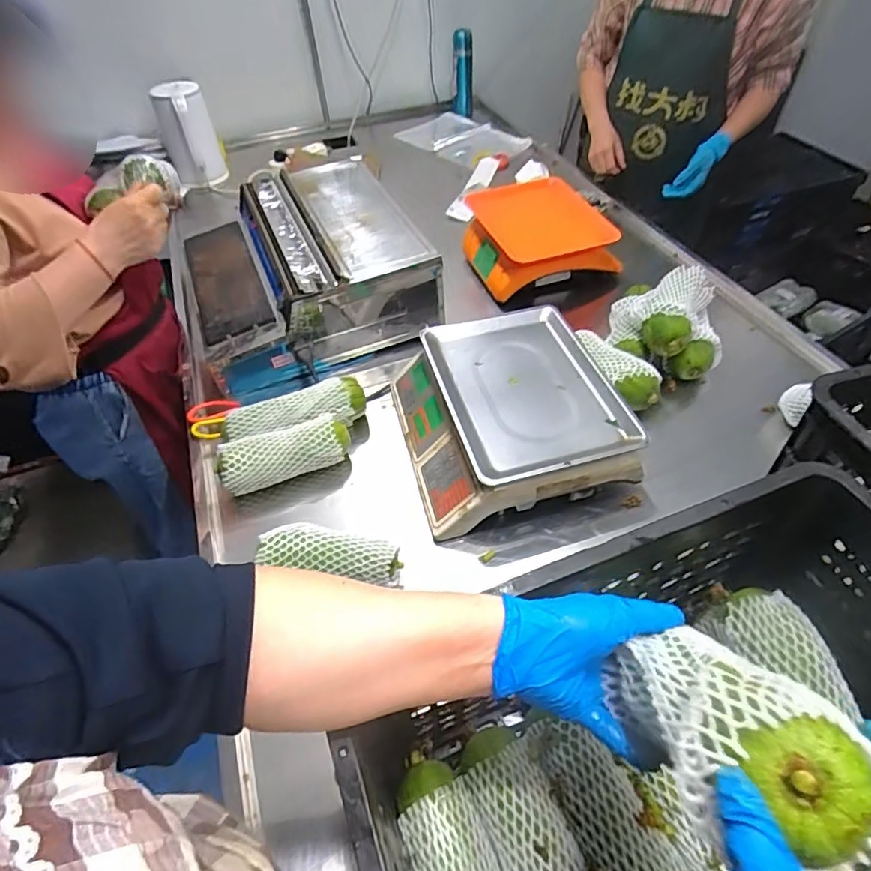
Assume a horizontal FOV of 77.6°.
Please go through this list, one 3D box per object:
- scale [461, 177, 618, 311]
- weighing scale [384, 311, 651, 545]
[{"bbox_3d":[0.211,-0.420,1.178,0.275,0.138,0.295,-20,51,-13],"label":"scale"},{"bbox_3d":[0.106,-0.042,0.848,0.310,0.096,0.339,-12,50,-7],"label":"weighing scale"}]

